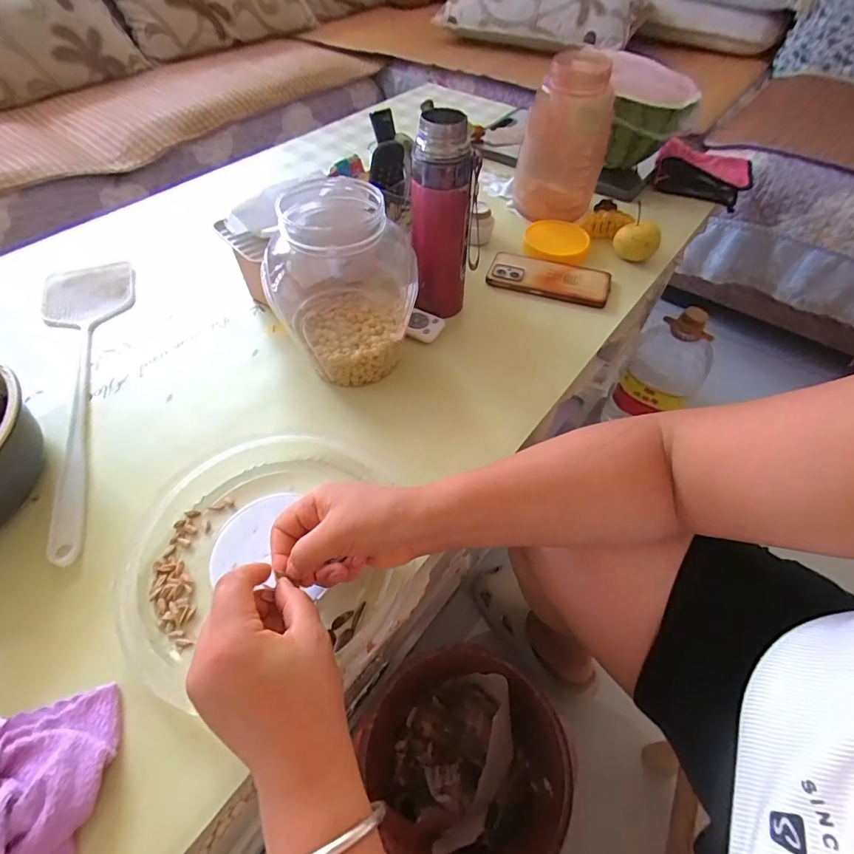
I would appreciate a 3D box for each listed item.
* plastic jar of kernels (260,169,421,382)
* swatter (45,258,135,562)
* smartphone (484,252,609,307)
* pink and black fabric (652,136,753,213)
[{"bbox_3d":[-0.082,-0.139,0.461,0.137,0.179,0.118,-4,52,-4],"label":"plastic jar of kernels"},{"bbox_3d":[-0.387,-0.062,0.502,0.099,0.015,0.457,-18,55,-14],"label":"swatter"},{"bbox_3d":[0.169,-0.207,0.620,0.162,0.016,0.075,16,54,11],"label":"smartphone"},{"bbox_3d":[0.503,-0.462,0.805,0.166,0.049,0.150,19,54,13],"label":"pink and black fabric"}]

